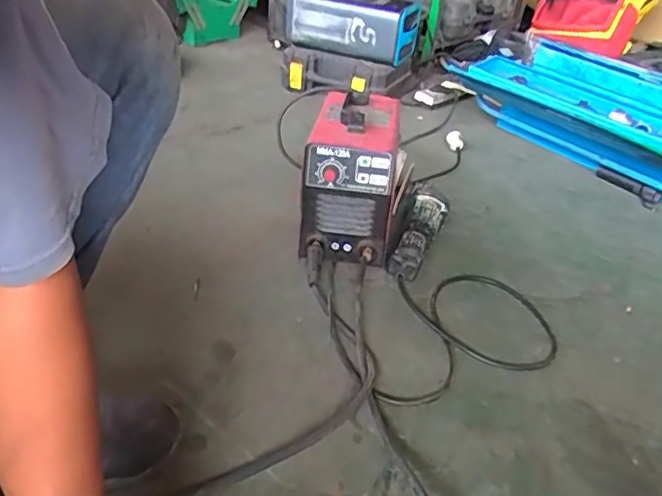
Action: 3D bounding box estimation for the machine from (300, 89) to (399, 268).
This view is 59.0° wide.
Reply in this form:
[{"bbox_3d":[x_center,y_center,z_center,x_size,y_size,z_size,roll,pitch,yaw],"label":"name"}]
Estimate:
[{"bbox_3d":[0.030,-0.111,0.966,0.130,0.219,0.248,7,32,2],"label":"machine"}]

